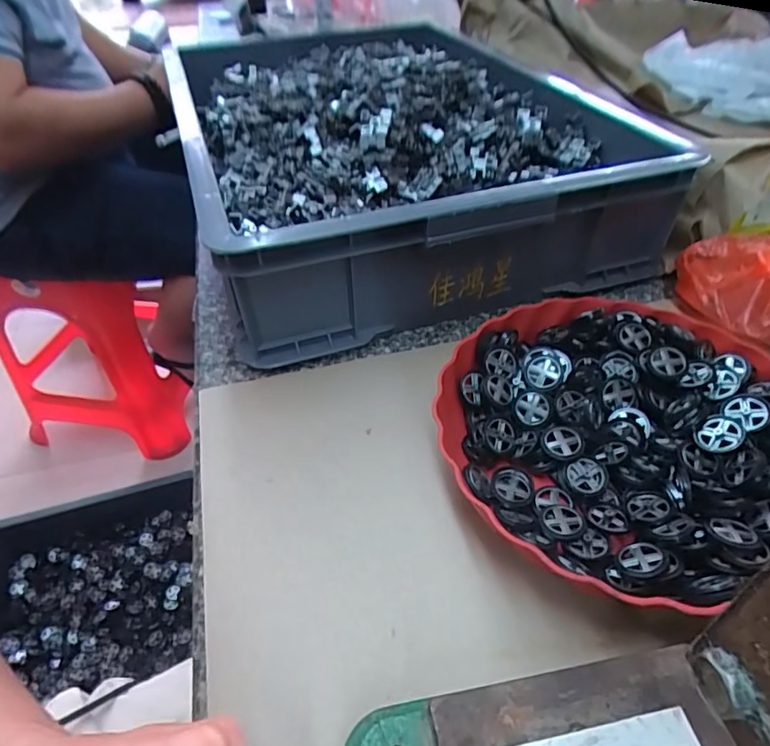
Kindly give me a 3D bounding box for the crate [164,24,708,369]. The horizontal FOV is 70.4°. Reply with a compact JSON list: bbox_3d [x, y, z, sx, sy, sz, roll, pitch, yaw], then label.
[{"bbox_3d":[-0.015,-0.262,0.643,0.430,0.125,0.565,-17,46,-15],"label":"crate"}]

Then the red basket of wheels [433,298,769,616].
[{"bbox_3d":[0.154,0.037,0.367,0.244,0.048,0.216,-29,50,-25],"label":"red basket of wheels"}]

